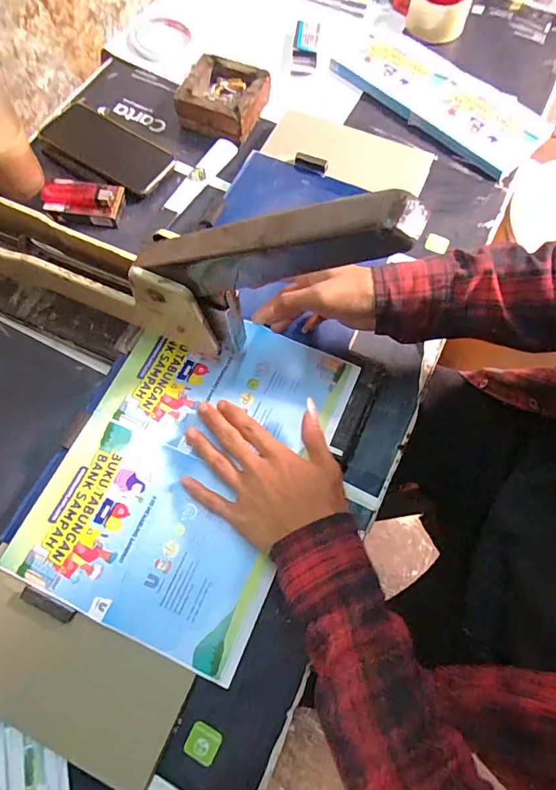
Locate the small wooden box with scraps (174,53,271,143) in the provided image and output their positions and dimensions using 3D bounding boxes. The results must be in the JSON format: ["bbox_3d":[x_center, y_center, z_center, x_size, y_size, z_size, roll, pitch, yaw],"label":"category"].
[{"bbox_3d":[-0.071,-0.394,0.583,0.104,0.043,0.104,25,70,9],"label":"small wooden box with scraps"}]

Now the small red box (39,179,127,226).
[{"bbox_3d":[-0.237,-0.235,0.529,0.091,0.028,0.051,11,70,4],"label":"small red box"}]

